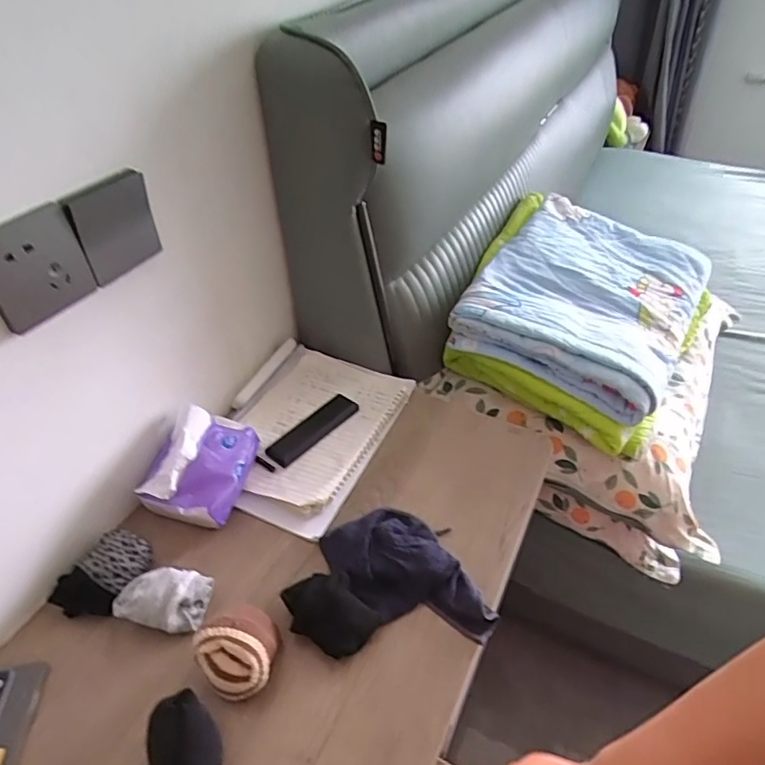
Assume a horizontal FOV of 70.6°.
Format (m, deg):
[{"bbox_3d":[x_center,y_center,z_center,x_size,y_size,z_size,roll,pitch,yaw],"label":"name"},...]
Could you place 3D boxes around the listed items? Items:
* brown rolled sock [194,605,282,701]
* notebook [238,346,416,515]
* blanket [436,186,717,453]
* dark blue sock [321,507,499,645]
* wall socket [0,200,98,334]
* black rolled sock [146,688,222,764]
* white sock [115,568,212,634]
[{"bbox_3d":[-0.132,0.260,0.518,0.073,0.060,0.067,-1,43,1],"label":"brown rolled sock"},{"bbox_3d":[-0.093,0.058,0.758,0.188,0.028,0.258,17,46,19],"label":"notebook"},{"bbox_3d":[0.325,-0.128,0.914,0.357,0.152,0.416,25,49,25],"label":"blanket"},{"bbox_3d":[0.026,0.206,0.586,0.119,0.032,0.184,-25,48,-24],"label":"dark blue sock"},{"bbox_3d":[-0.296,-0.099,0.463,0.009,0.085,0.085,21,47,23],"label":"wall socket"},{"bbox_3d":[-0.168,0.317,0.463,0.054,0.056,0.078,-20,46,-19],"label":"black rolled sock"},{"bbox_3d":[-0.227,0.223,0.561,0.082,0.050,0.058,5,43,7],"label":"white sock"}]

